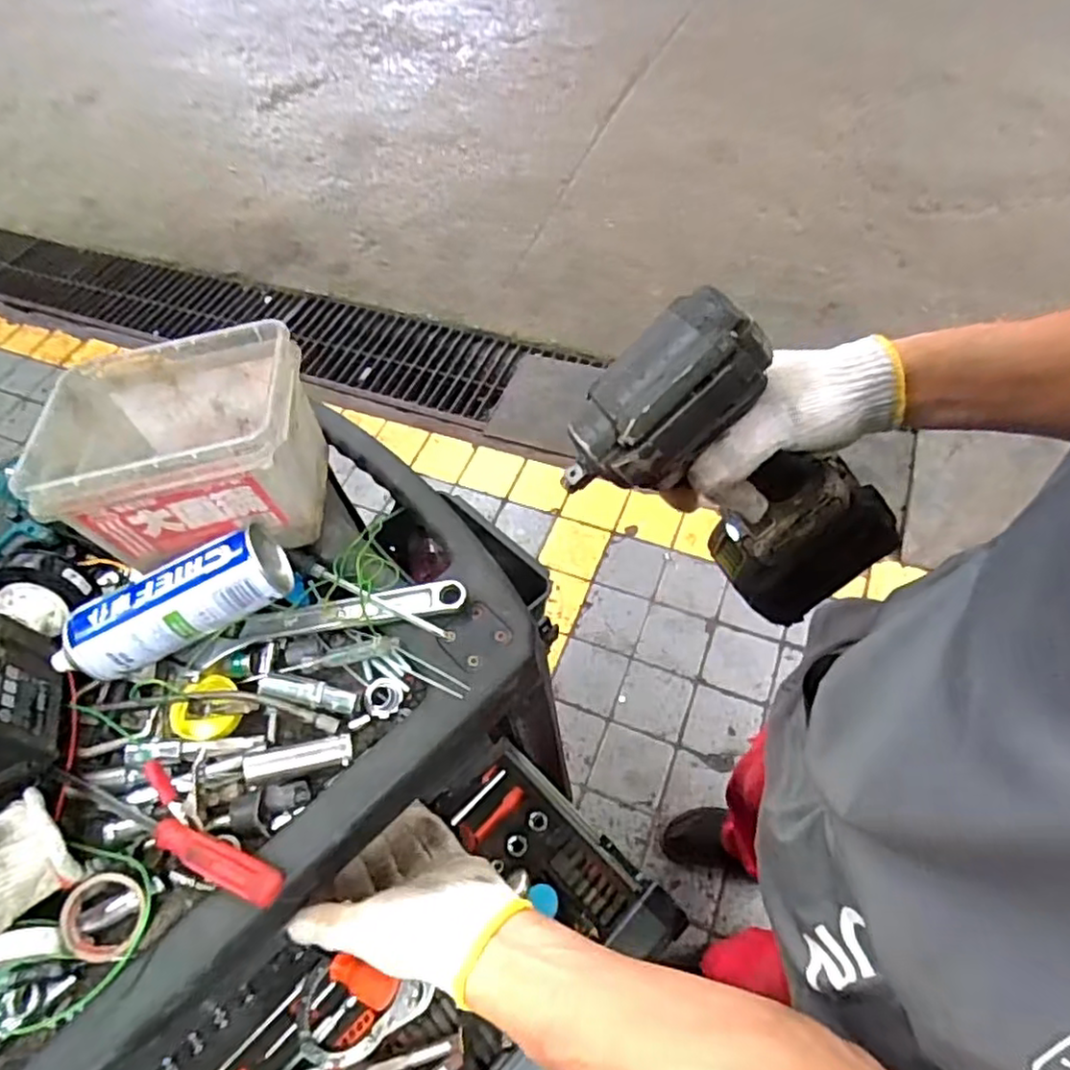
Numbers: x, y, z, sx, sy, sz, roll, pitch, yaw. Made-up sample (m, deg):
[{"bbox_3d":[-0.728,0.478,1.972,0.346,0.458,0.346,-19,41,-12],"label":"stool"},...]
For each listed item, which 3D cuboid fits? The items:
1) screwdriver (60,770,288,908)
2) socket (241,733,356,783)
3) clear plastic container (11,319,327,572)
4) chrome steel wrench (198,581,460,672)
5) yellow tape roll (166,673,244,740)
[{"bbox_3d":[-0.267,0.214,0.481,0.202,0.020,0.023,17,61,18],"label":"screwdriver"},{"bbox_3d":[-0.181,0.173,0.514,0.078,0.020,0.022,-10,73,-15],"label":"socket"},{"bbox_3d":[-0.292,-0.075,0.570,0.205,0.120,0.157,-10,57,2],"label":"clear plastic container"},{"bbox_3d":[-0.171,0.070,0.562,0.225,0.015,0.034,-14,57,-1],"label":"chrome steel wrench"},{"bbox_3d":[-0.272,0.146,0.549,0.056,0.019,0.048,-34,59,-14],"label":"yellow tape roll"}]

